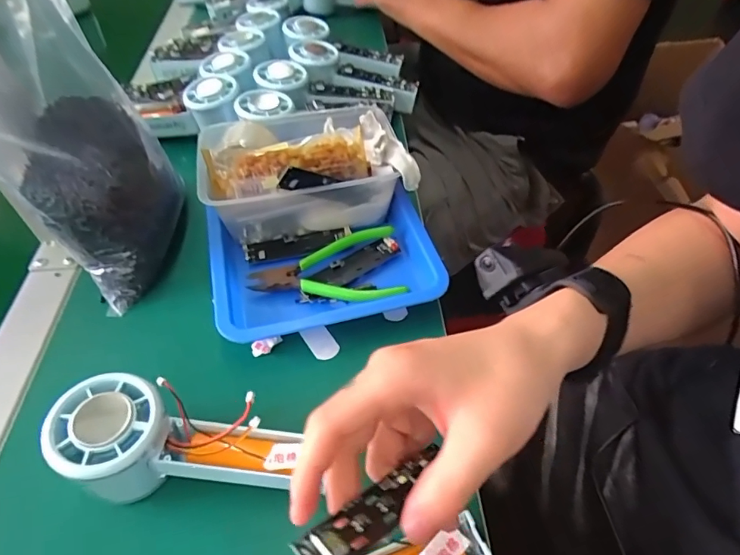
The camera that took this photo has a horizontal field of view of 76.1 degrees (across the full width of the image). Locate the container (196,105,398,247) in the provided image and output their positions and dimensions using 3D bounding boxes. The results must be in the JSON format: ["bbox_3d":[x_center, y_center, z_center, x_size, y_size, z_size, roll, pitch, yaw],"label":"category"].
[{"bbox_3d":[-0.058,-0.098,0.415,0.167,0.072,0.115,-13,50,-8],"label":"container"}]

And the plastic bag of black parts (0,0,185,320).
[{"bbox_3d":[-0.221,-0.097,0.351,0.116,0.186,0.155,-24,53,-17],"label":"plastic bag of black parts"}]

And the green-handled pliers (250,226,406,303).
[{"bbox_3d":[-0.036,-0.005,0.375,0.118,0.012,0.073,-7,50,-4],"label":"green-handled pliers"}]

